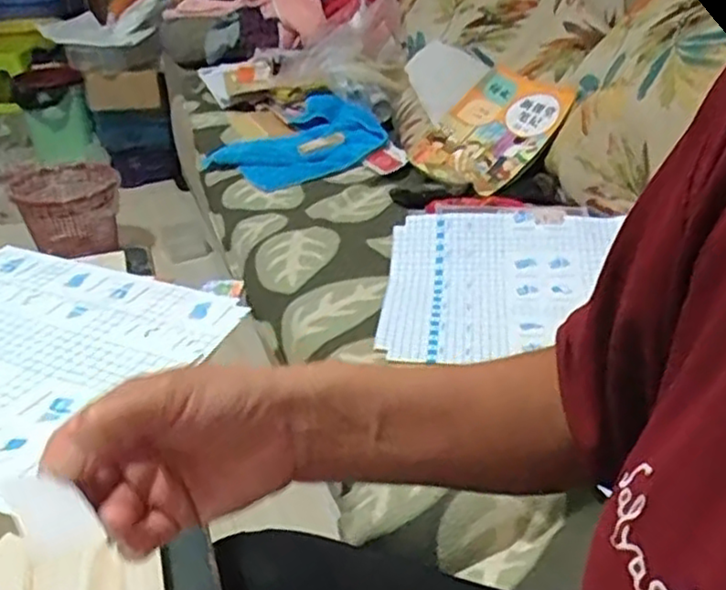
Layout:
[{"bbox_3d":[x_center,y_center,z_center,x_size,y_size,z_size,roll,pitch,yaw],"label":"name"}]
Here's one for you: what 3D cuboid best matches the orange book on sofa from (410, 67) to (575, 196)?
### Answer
[{"bbox_3d":[0.232,-0.298,1.230,0.262,0.032,0.207,-44,54,-11],"label":"orange book on sofa"}]

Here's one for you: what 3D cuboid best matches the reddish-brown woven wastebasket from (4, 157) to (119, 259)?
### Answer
[{"bbox_3d":[-0.750,-0.220,1.797,0.252,0.235,0.273,-15,34,-21],"label":"reddish-brown woven wastebasket"}]

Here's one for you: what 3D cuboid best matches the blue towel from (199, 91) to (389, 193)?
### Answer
[{"bbox_3d":[-0.121,-0.303,1.359,0.244,0.088,0.305,24,39,36],"label":"blue towel"}]

